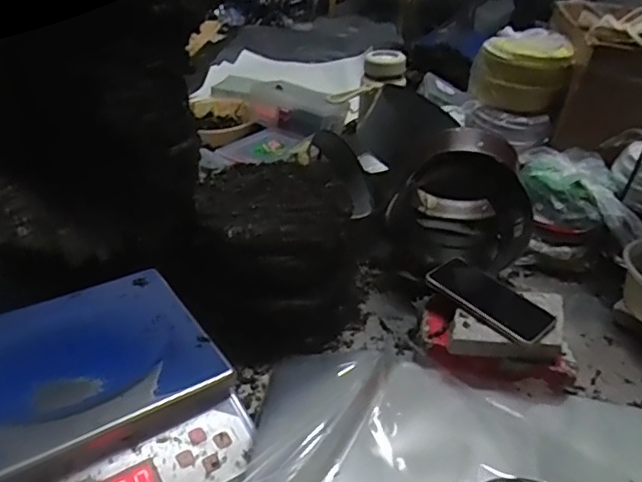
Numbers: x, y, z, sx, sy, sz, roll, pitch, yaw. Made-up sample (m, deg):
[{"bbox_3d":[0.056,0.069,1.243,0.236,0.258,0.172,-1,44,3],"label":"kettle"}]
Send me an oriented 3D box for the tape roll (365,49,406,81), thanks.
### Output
[{"bbox_3d":[0.140,-0.381,1.283,0.080,0.049,0.080,4,35,-3],"label":"tape roll"}]

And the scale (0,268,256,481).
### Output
[{"bbox_3d":[-0.227,0.162,0.582,0.268,0.087,0.286,-19,42,-32],"label":"scale"}]

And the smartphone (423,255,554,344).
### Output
[{"bbox_3d":[0.225,0.075,0.781,0.161,0.013,0.076,35,50,27],"label":"smartphone"}]

